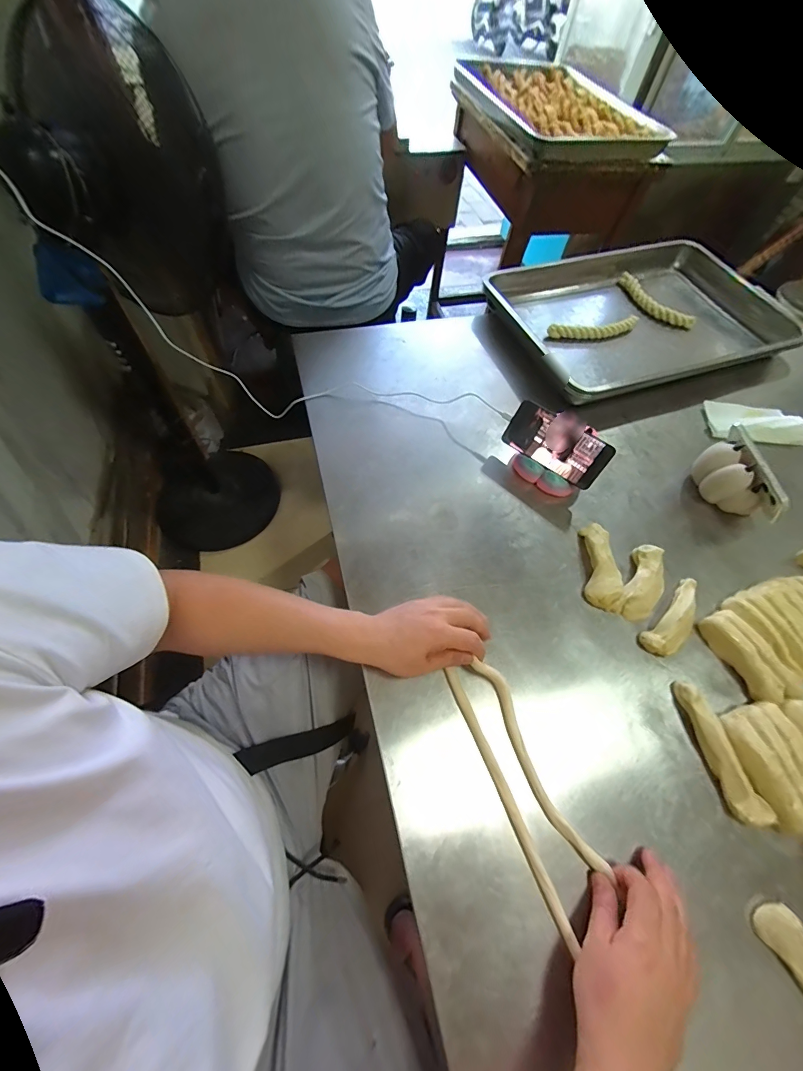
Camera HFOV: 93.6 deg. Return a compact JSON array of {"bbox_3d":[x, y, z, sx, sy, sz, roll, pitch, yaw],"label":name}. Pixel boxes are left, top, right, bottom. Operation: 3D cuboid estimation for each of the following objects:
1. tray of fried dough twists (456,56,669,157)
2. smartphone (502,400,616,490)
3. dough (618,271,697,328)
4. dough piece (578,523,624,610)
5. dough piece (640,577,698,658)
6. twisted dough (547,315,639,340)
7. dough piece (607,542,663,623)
[{"bbox_3d":[0.435,-1.279,1.110,0.471,0.056,0.687,-12,64,-10],"label":"tray of fried dough twists"},{"bbox_3d":[0.253,-0.149,0.618,0.162,0.077,0.013,37,34,17],"label":"smartphone"},{"bbox_3d":[0.606,-0.566,0.914,0.059,0.029,0.220,-23,66,-15],"label":"dough"},{"bbox_3d":[0.296,0.042,0.561,0.044,0.030,0.129,9,60,2],"label":"dough piece"},{"bbox_3d":[0.391,0.114,0.530,0.142,0.023,0.043,-38,69,-22],"label":"dough piece"},{"bbox_3d":[0.429,-0.462,0.845,0.208,0.026,0.035,-8,61,-8],"label":"twisted dough"},{"bbox_3d":[0.354,0.070,0.552,0.050,0.023,0.127,33,64,15],"label":"dough piece"}]

